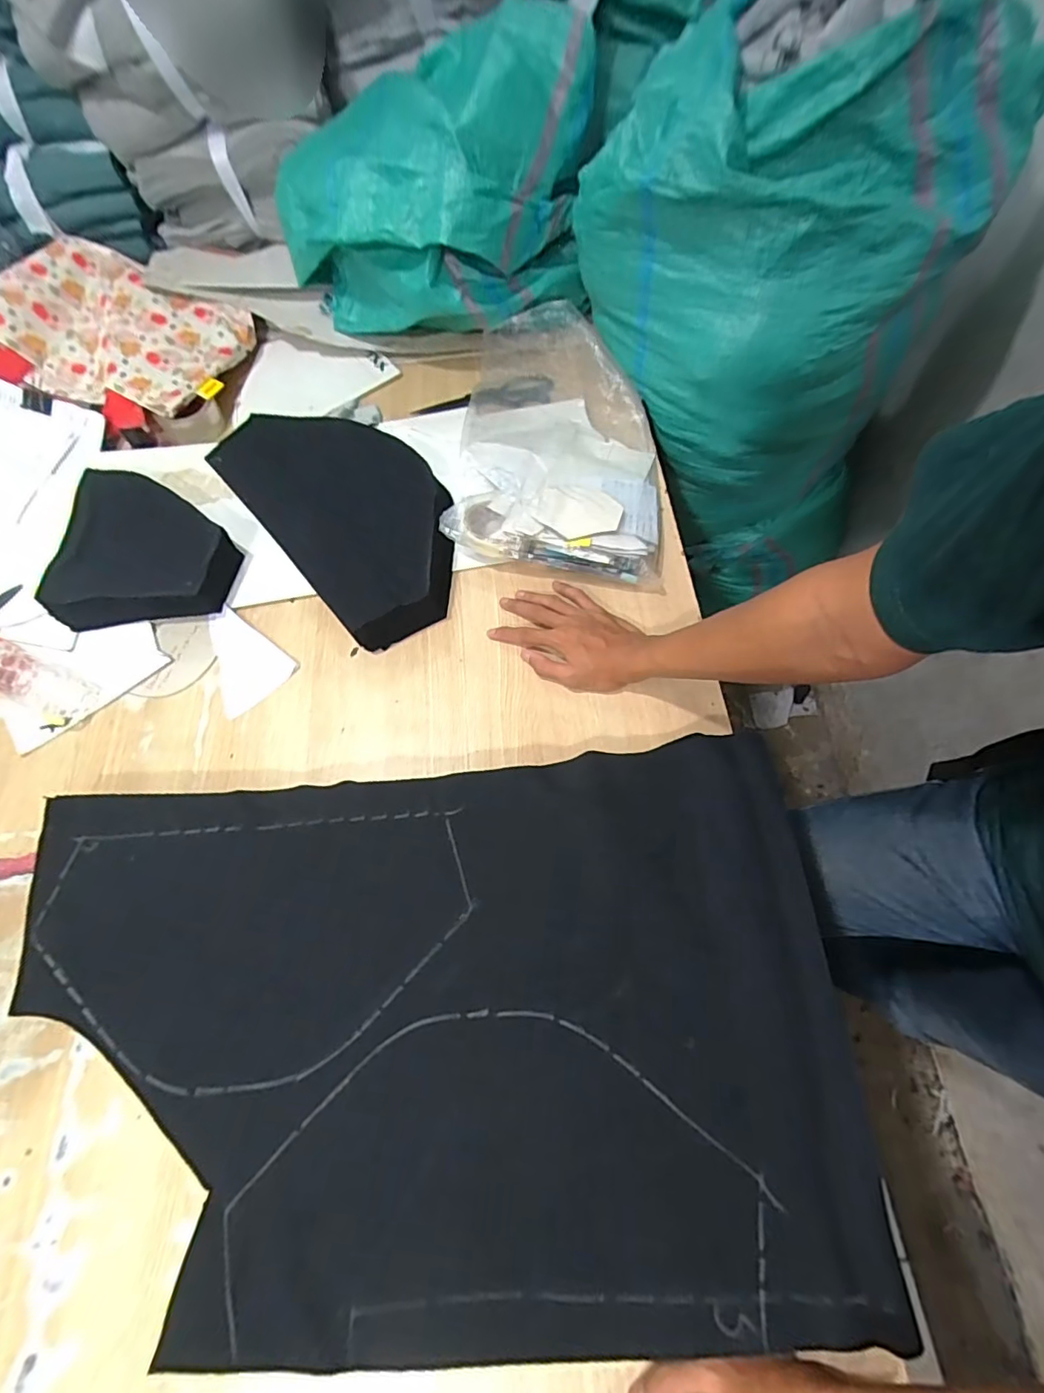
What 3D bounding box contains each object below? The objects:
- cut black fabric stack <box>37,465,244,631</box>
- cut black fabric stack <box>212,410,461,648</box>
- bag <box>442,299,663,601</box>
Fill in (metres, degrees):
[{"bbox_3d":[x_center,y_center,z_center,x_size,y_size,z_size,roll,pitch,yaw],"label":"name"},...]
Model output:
[{"bbox_3d":[-0.498,-0.200,0.739,0.217,0.071,0.210,1,66,3],"label":"cut black fabric stack"},{"bbox_3d":[-0.240,-0.264,0.752,0.218,0.085,0.407,-39,69,-14],"label":"cut black fabric stack"},{"bbox_3d":[0.053,-0.370,0.772,0.282,0.083,0.449,3,66,4],"label":"bag"}]

